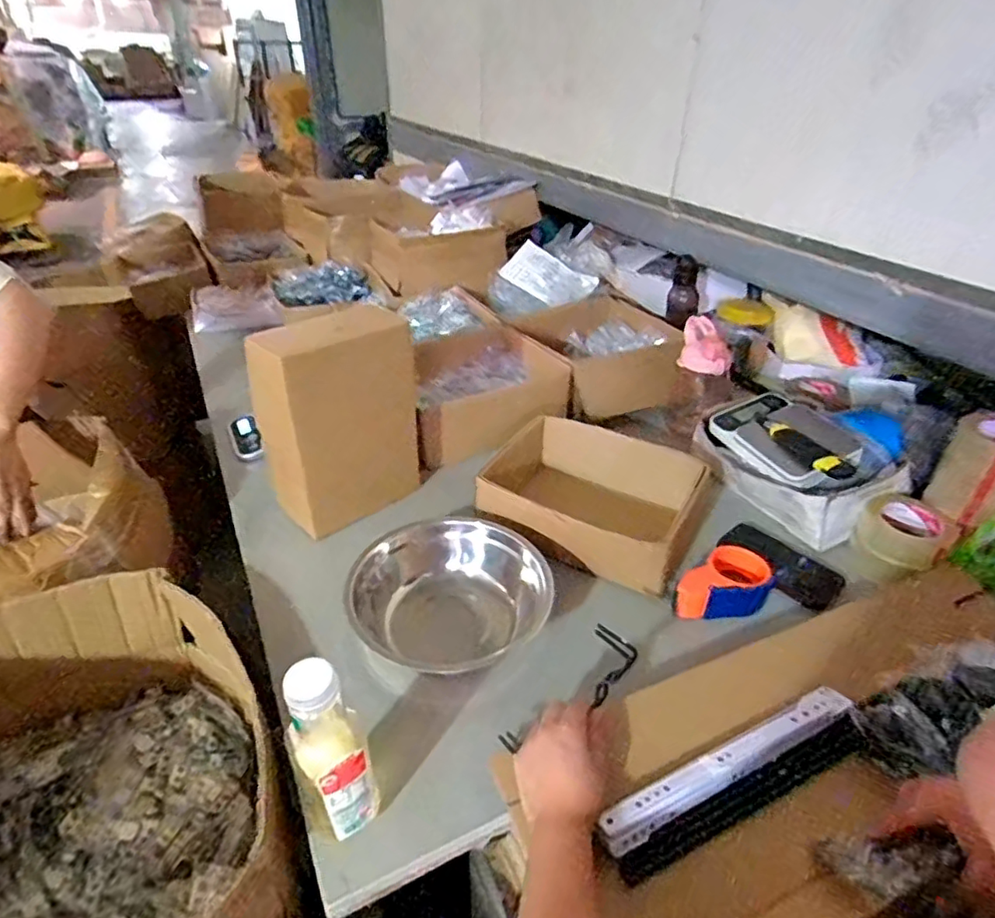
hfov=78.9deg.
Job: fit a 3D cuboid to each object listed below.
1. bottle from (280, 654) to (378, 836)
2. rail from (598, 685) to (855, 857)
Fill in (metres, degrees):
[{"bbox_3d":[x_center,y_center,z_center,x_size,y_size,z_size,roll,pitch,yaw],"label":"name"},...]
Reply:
[{"bbox_3d":[-0.142,0.264,0.531,0.054,0.214,0.052,1,34,0],"label":"bottle"},{"bbox_3d":[0.226,0.291,0.581,0.288,0.024,0.031,-15,37,-23],"label":"rail"}]

